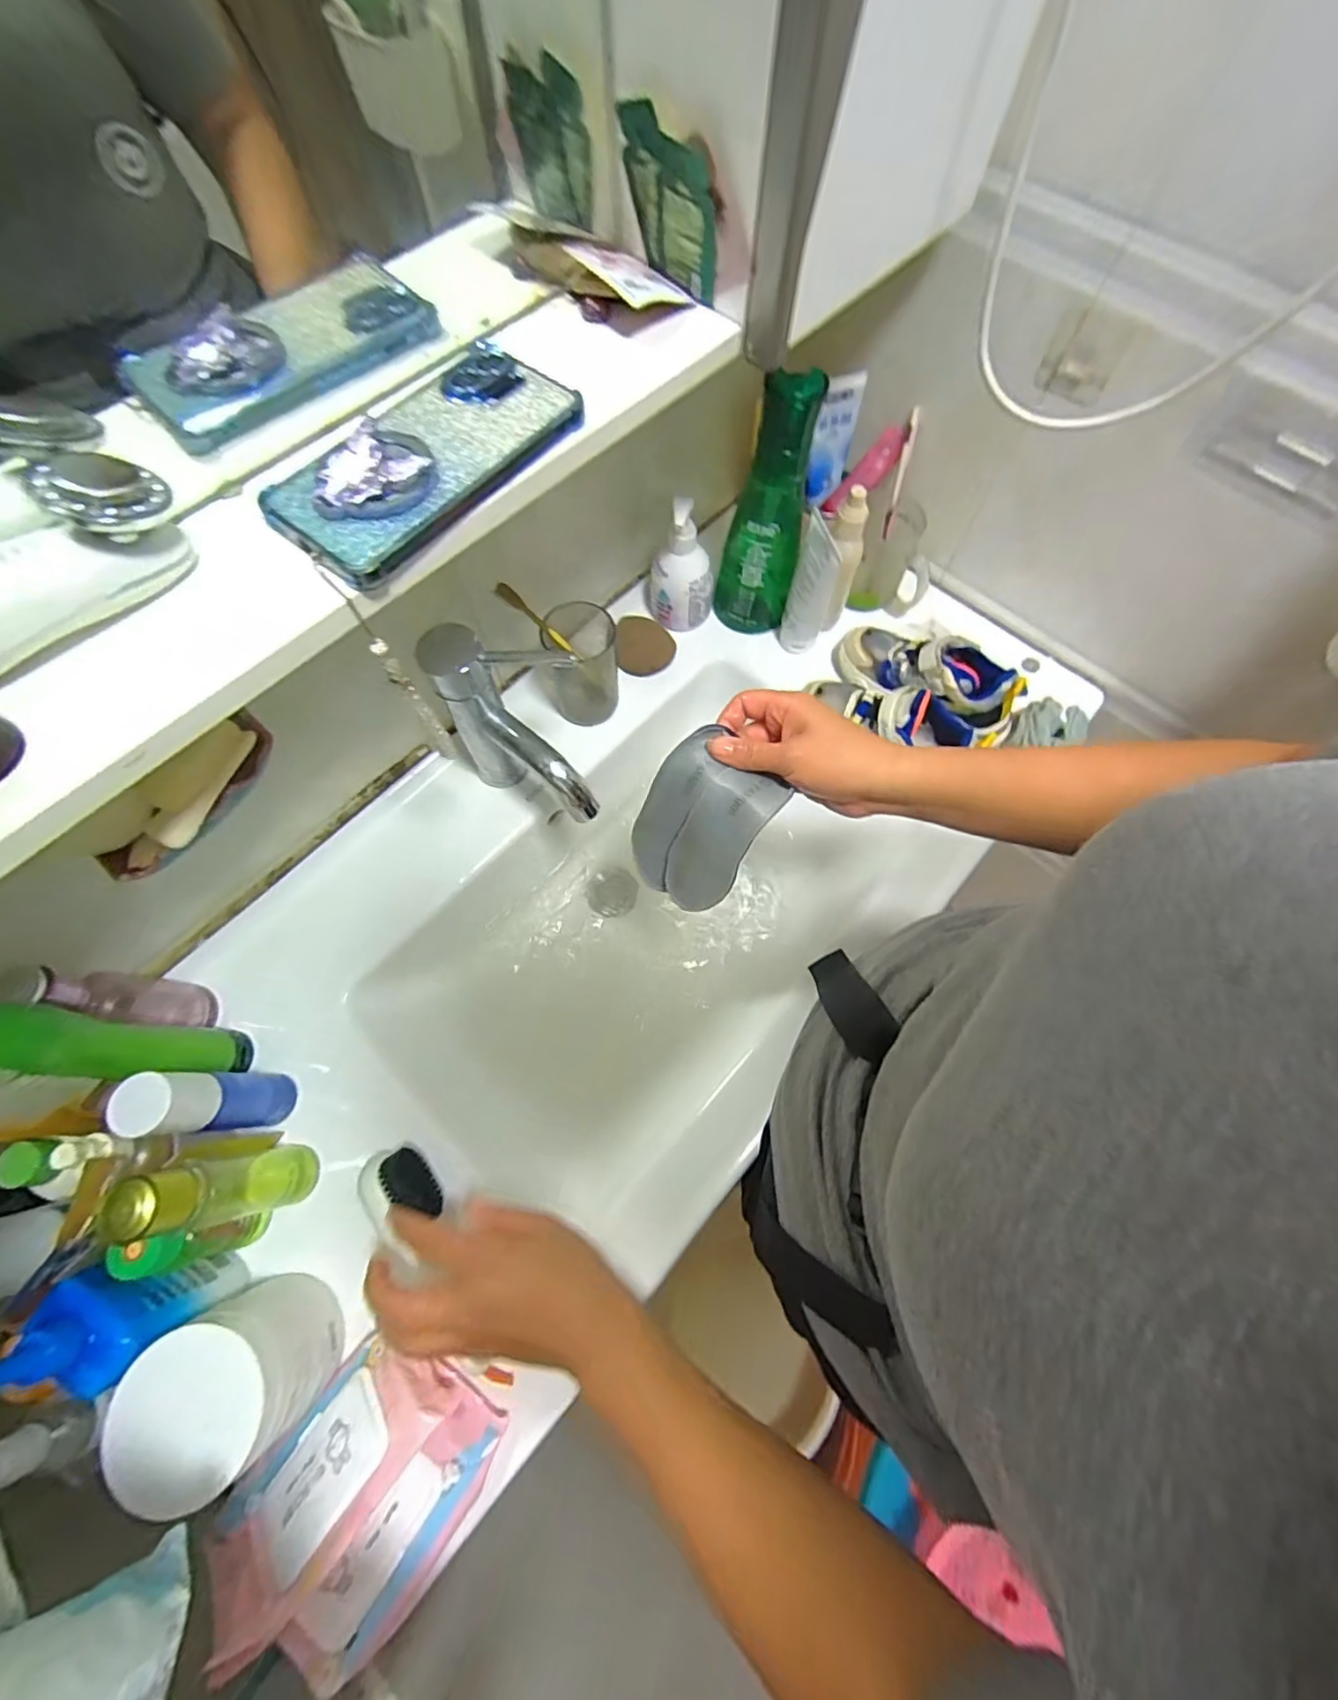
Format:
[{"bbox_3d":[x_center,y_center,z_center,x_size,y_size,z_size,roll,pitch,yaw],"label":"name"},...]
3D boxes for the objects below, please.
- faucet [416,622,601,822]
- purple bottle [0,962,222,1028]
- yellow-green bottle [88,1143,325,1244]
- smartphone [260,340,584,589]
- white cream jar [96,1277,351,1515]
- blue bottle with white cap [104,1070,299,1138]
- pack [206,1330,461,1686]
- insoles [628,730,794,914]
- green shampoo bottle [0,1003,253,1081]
[{"bbox_3d":[-0.118,-0.101,0.520,0.157,0.170,0.077,30,71,10],"label":"faucet"},{"bbox_3d":[-0.414,0.111,0.462,0.040,0.155,0.035,11,69,3],"label":"purple bottle"},{"bbox_3d":[-0.301,0.232,0.411,0.039,0.156,0.039,-11,69,-5],"label":"yellow-green bottle"},{"bbox_3d":[-0.124,-0.206,0.314,0.074,0.023,0.162,40,73,14],"label":"smartphone"},{"bbox_3d":[-0.284,0.346,0.395,0.084,0.107,0.089,0,68,-1],"label":"white cream jar"},{"bbox_3d":[-0.329,0.182,0.436,0.033,0.145,0.038,-1,68,-2],"label":"blue bottle with white cap"},{"bbox_3d":[-0.224,0.412,0.396,0.158,0.035,0.088,-47,42,-18],"label":"pack"},{"bbox_3d":[0.022,-0.013,0.475,0.093,0.149,0.024,42,41,19],"label":"insoles"},{"bbox_3d":[-0.375,0.135,0.414,0.037,0.218,0.042,-1,68,-2],"label":"green shampoo bottle"}]

